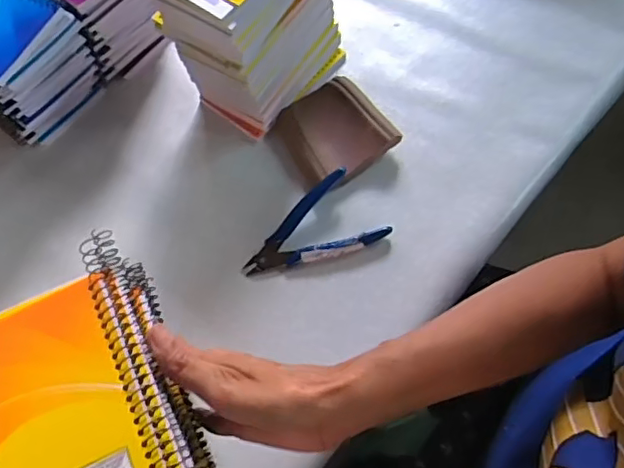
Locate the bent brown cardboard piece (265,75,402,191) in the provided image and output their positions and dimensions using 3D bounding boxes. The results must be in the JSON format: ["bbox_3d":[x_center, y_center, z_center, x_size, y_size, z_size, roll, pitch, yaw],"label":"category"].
[{"bbox_3d":[0.017,-0.089,0.518,0.091,0.022,0.094,-33,68,-11],"label":"bent brown cardboard piece"}]

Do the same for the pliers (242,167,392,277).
[{"bbox_3d":[-0.003,-0.002,0.482,0.118,0.025,0.065,-27,67,-9],"label":"pliers"}]

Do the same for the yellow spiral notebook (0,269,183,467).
[{"bbox_3d":[-0.131,0.095,0.312,0.084,0.012,0.132,-25,67,-8],"label":"yellow spiral notebook"}]

